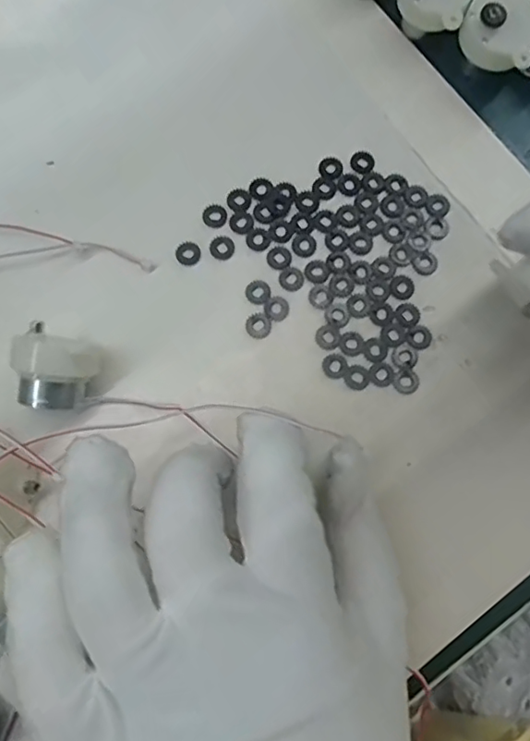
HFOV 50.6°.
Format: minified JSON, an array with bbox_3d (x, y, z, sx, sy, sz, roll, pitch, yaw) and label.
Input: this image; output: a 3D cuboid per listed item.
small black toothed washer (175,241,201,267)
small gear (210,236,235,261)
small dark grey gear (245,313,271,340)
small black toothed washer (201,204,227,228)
[{"bbox_3d":[-0.033,-0.051,0.240,0.010,0.004,0.011,0,78,-1],"label":"small black toothed washer"},{"bbox_3d":[-0.019,-0.054,0.241,0.010,0.004,0.011,-8,79,-3],"label":"small gear"},{"bbox_3d":[-0.003,-0.019,0.235,0.011,0.004,0.011,-39,82,-8],"label":"small dark grey gear"},{"bbox_3d":[-0.022,-0.068,0.244,0.011,0.004,0.011,0,78,-1],"label":"small black toothed washer"}]

